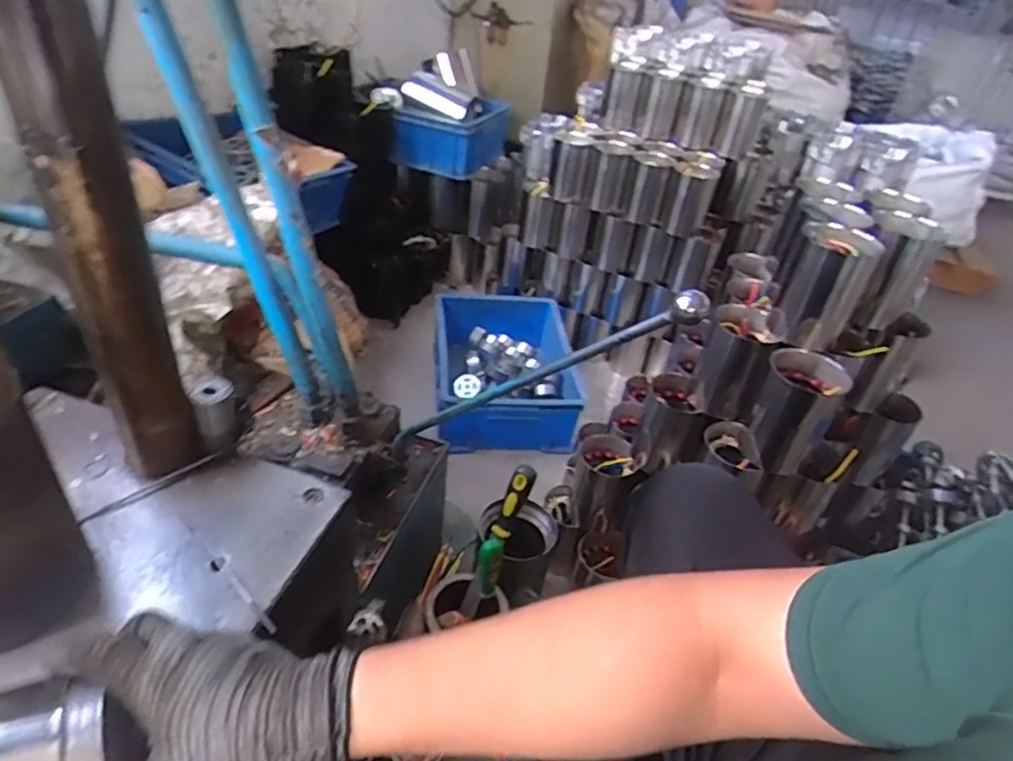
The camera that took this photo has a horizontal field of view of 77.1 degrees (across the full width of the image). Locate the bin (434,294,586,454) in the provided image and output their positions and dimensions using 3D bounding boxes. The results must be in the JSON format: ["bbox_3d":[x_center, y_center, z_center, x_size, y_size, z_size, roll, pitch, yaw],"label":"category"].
[{"bbox_3d":[-0.009,-0.028,1.452,0.304,0.145,0.421,2,37,-7],"label":"bin"}]

